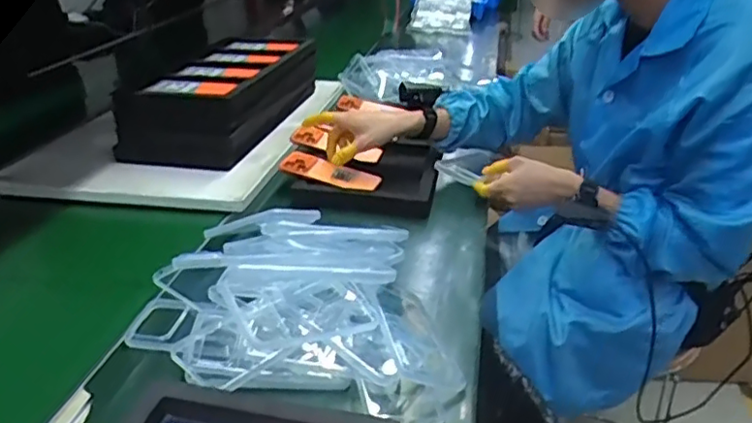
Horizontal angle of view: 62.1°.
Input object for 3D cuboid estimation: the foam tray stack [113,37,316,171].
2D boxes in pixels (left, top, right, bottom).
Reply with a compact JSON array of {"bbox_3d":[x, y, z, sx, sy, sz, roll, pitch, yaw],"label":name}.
[{"bbox_3d":[-0.292,-0.248,1.263,0.224,0.132,0.489,4,28,12],"label":"foam tray stack"}]

